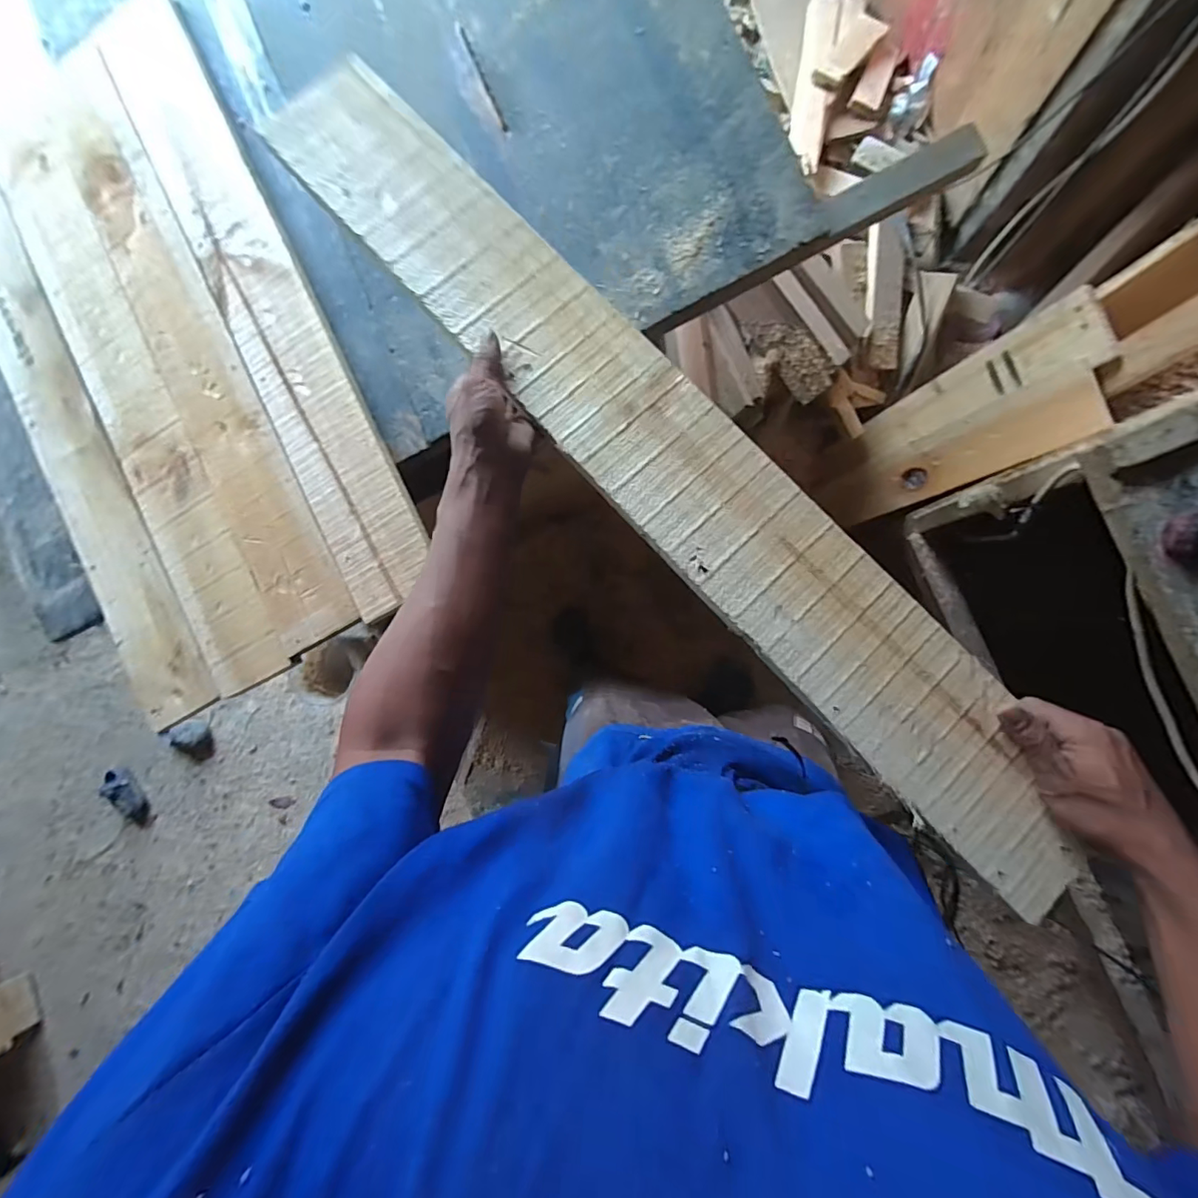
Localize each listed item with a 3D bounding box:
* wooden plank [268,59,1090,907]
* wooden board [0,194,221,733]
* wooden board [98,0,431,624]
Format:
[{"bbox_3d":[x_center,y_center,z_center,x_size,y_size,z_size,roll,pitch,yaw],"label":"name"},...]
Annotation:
[{"bbox_3d":[0.047,-0.146,0.452,0.134,0.032,0.936,-42,84,5],"label":"wooden plank"},{"bbox_3d":[-0.820,-0.244,0.771,0.159,0.025,0.927,-26,86,10],"label":"wooden board"},{"bbox_3d":[-0.480,-0.429,0.717,0.136,0.014,0.948,-27,82,8],"label":"wooden board"}]

